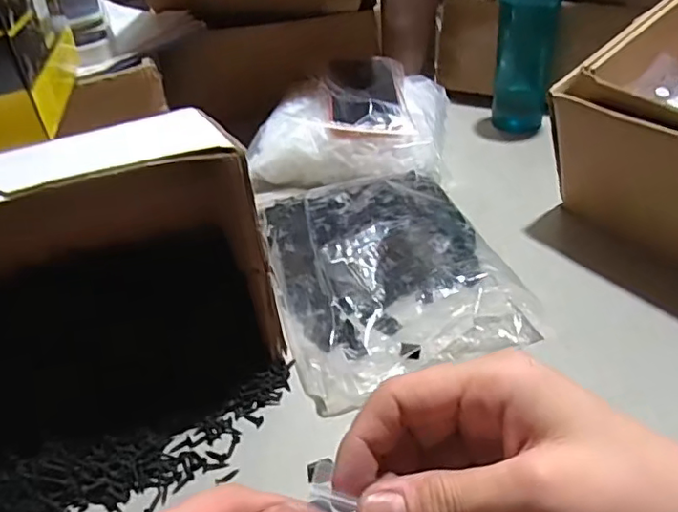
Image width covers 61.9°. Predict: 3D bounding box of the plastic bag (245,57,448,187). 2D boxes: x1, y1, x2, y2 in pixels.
[{"bbox_3d":[0.022,-0.161,0.653,0.196,0.077,0.204,2,37,10],"label":"plastic bag"}]

